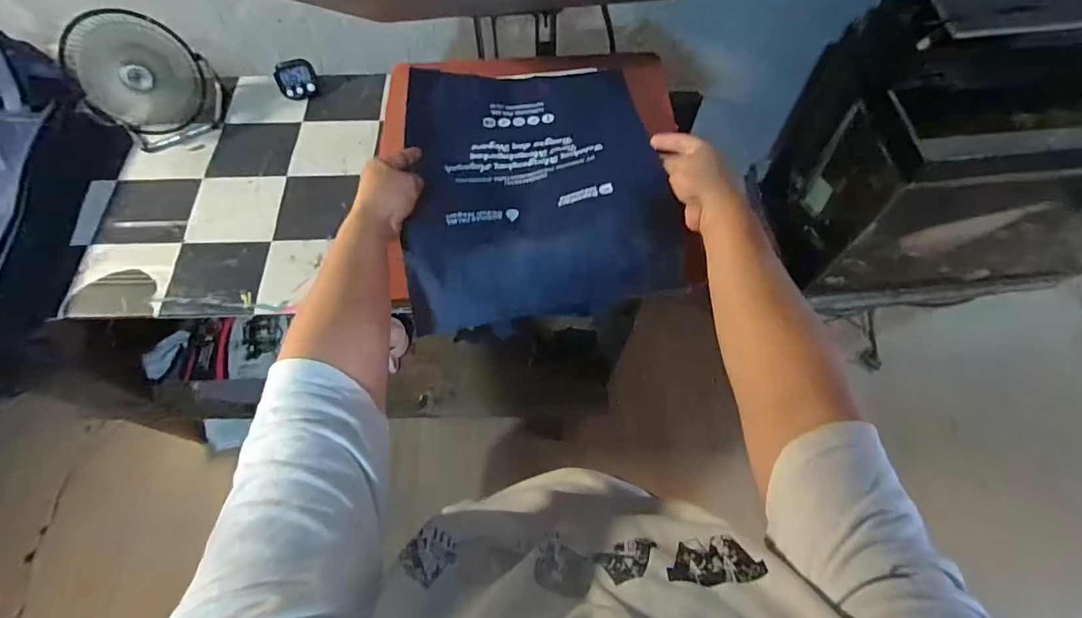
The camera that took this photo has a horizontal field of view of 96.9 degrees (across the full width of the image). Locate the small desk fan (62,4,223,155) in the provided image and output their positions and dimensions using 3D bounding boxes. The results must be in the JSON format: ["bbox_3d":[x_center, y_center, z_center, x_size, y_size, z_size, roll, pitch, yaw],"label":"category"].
[{"bbox_3d":[-0.635,-0.367,0.784,0.130,0.162,0.186,40,71,13],"label":"small desk fan"}]

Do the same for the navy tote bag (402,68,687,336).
[{"bbox_3d":[-0.014,-0.171,0.569,0.289,0.089,0.374,-5,68,-5],"label":"navy tote bag"}]

